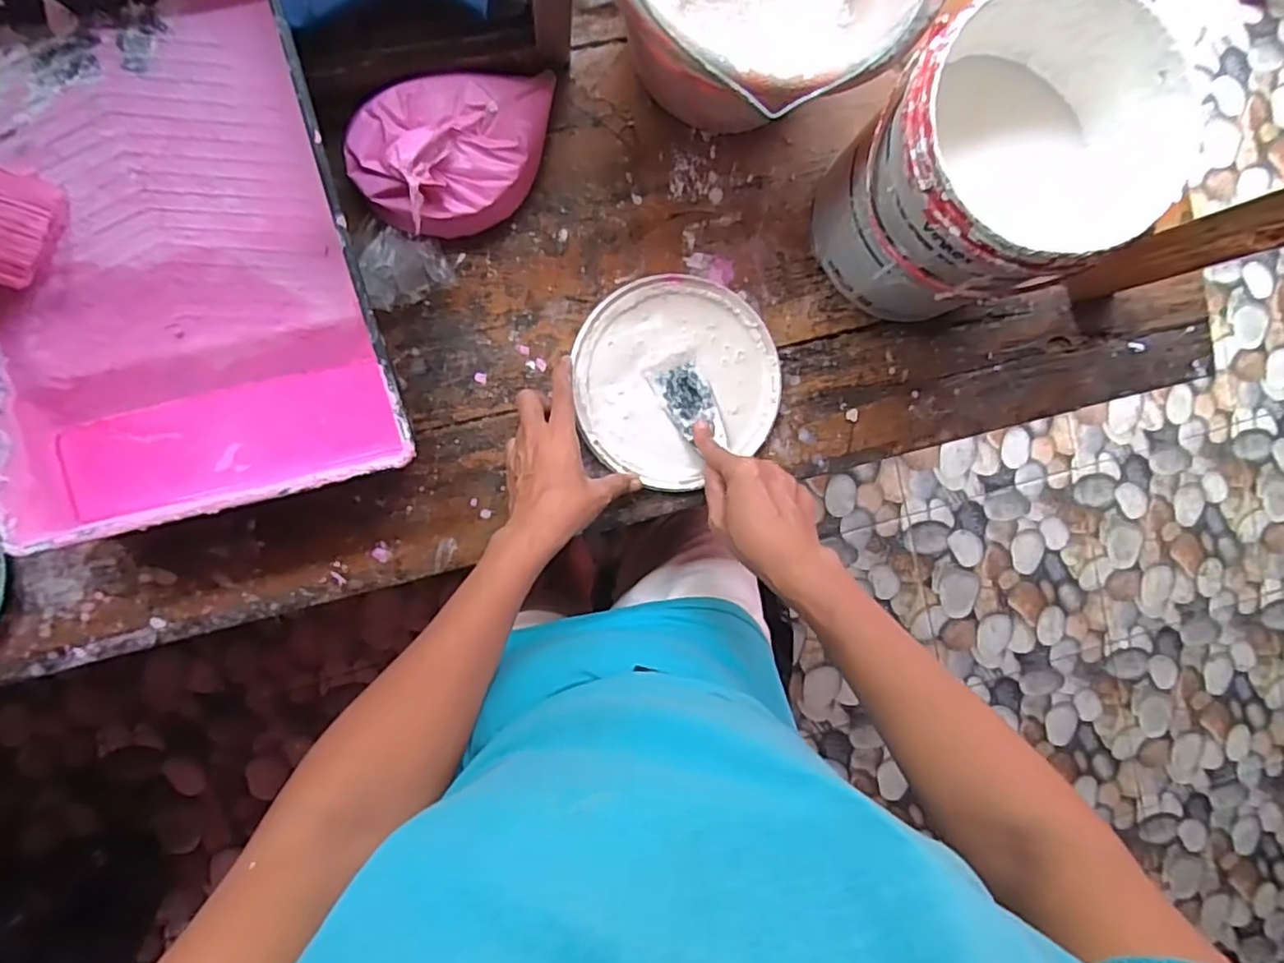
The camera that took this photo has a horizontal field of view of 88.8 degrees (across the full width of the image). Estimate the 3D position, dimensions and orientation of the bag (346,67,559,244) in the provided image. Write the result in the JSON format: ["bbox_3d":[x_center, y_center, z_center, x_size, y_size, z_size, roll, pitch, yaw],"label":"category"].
[{"bbox_3d":[-0.148,-0.255,0.501,0.147,0.048,0.129,2,94,-8],"label":"bag"}]

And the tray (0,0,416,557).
[{"bbox_3d":[-0.339,-0.153,0.471,0.271,0.080,0.349,-15,96,-6],"label":"tray"}]

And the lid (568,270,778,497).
[{"bbox_3d":[0.032,-0.084,0.560,0.167,0.010,0.174,-7,96,-7],"label":"lid"}]

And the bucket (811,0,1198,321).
[{"bbox_3d":[0.248,-0.227,0.489,0.193,0.188,0.170,-28,98,-5],"label":"bucket"}]

